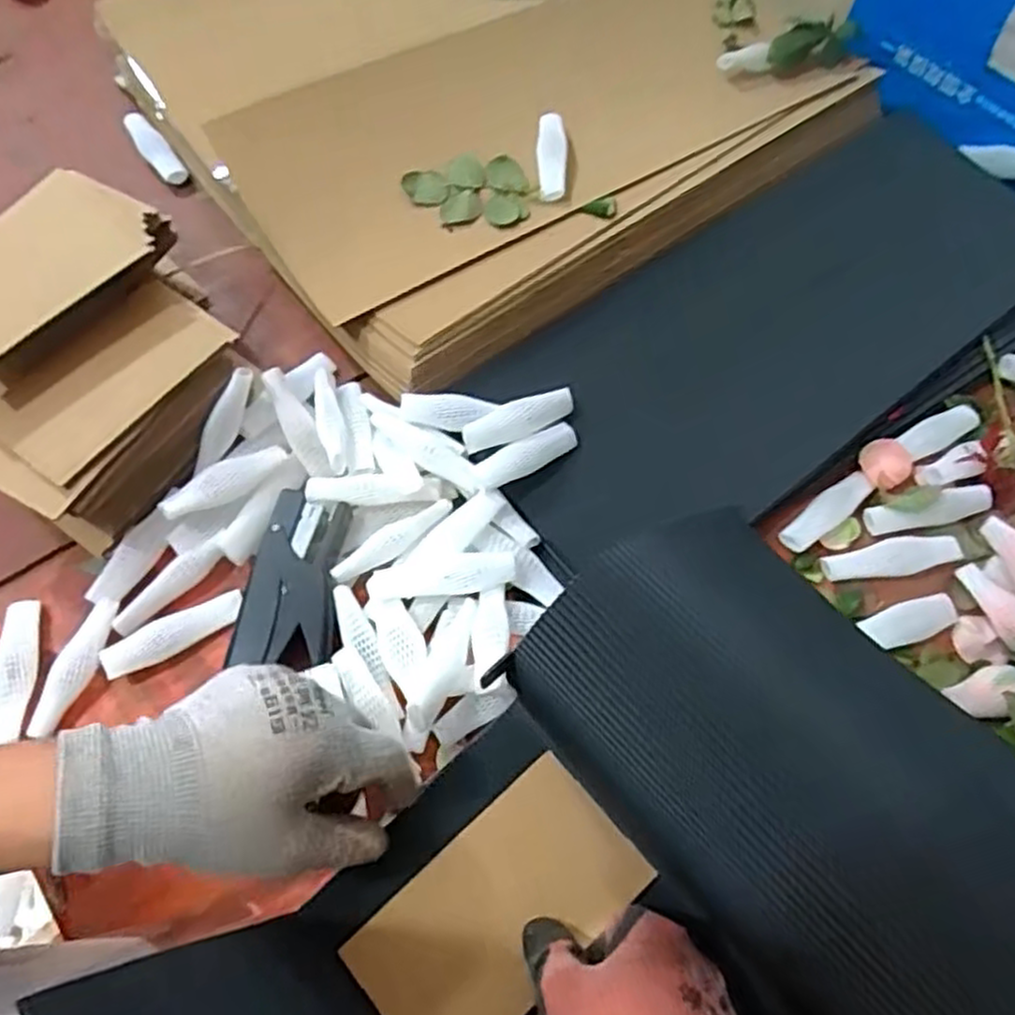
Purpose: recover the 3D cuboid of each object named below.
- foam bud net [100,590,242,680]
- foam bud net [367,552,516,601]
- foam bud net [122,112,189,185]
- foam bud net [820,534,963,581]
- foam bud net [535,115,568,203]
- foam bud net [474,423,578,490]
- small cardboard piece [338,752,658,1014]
[{"bbox_3d":[-0.210,0.079,0.470,0.085,0.013,0.024,-28,67,-25],"label":"foam bud net"},{"bbox_3d":[-0.041,0.044,0.468,0.091,0.018,0.025,-8,64,-7],"label":"foam bud net"},{"bbox_3d":[-0.311,-0.315,0.655,0.021,0.018,0.089,-33,70,-17],"label":"foam bud net"},{"bbox_3d":[0.263,0.034,0.511,0.094,0.011,0.025,-8,64,-7],"label":"foam bud net"},{"bbox_3d":[0.035,-0.287,0.608,0.025,0.019,0.081,2,65,1],"label":"foam bud net"},{"bbox_3d":[0.013,-0.034,0.503,0.077,0.014,0.022,-27,67,-25],"label":"foam bud net"},{"bbox_3d":[-0.003,0.197,0.363,0.136,0.006,0.078,-39,71,-16],"label":"small cardboard piece"}]

